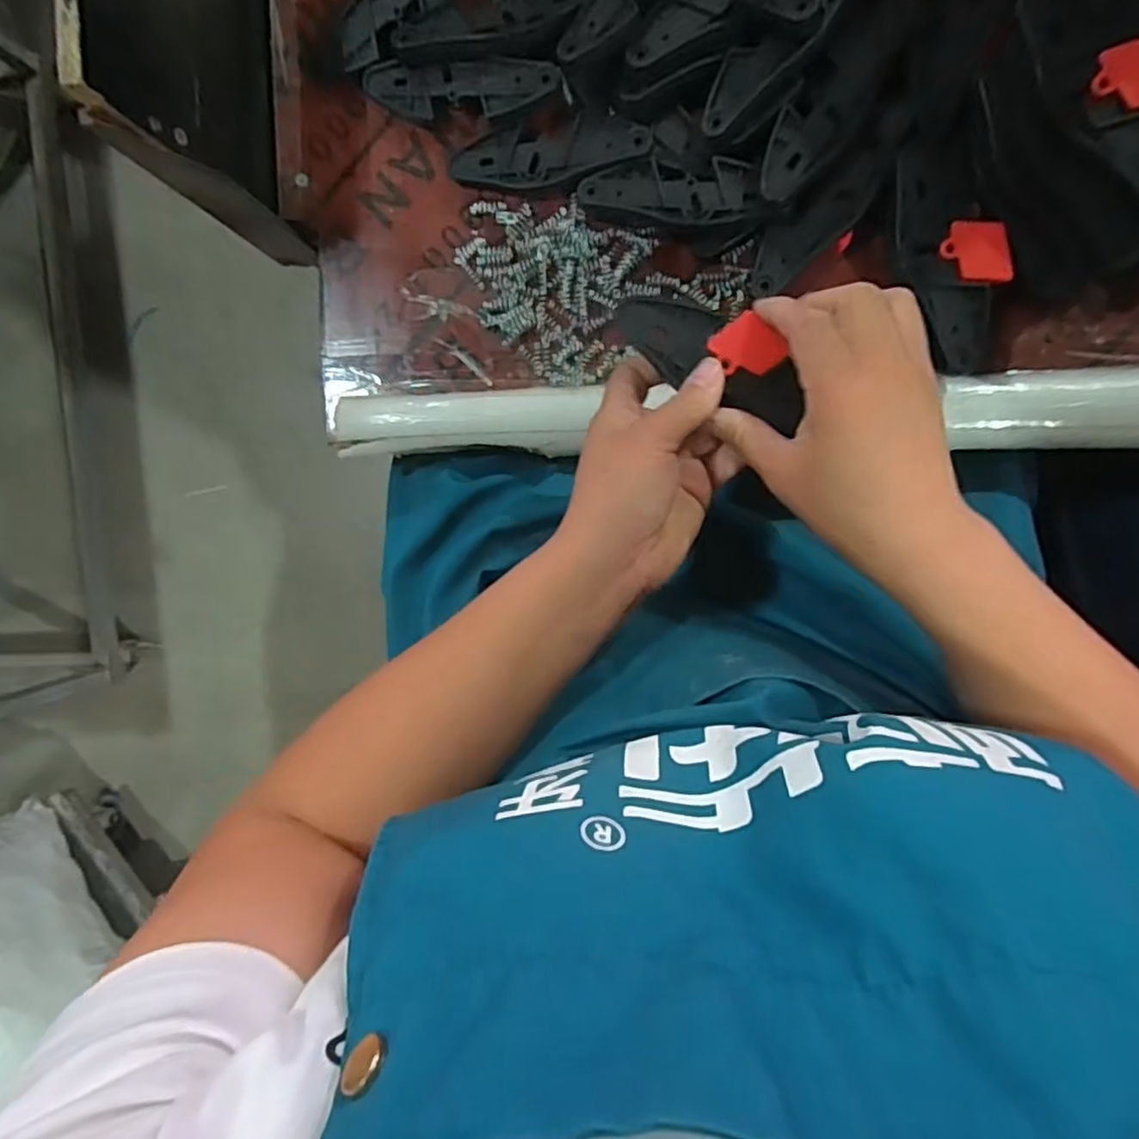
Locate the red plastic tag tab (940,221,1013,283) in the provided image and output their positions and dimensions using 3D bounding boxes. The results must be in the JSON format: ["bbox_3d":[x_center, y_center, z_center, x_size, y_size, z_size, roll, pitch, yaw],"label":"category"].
[{"bbox_3d":[0.227,-0.177,0.378,0.036,0.004,0.033,1,96,7],"label":"red plastic tag tab"}]

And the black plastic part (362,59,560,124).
[{"bbox_3d":[-0.067,-0.293,0.416,0.118,0.016,0.030,7,97,6],"label":"black plastic part"}]

